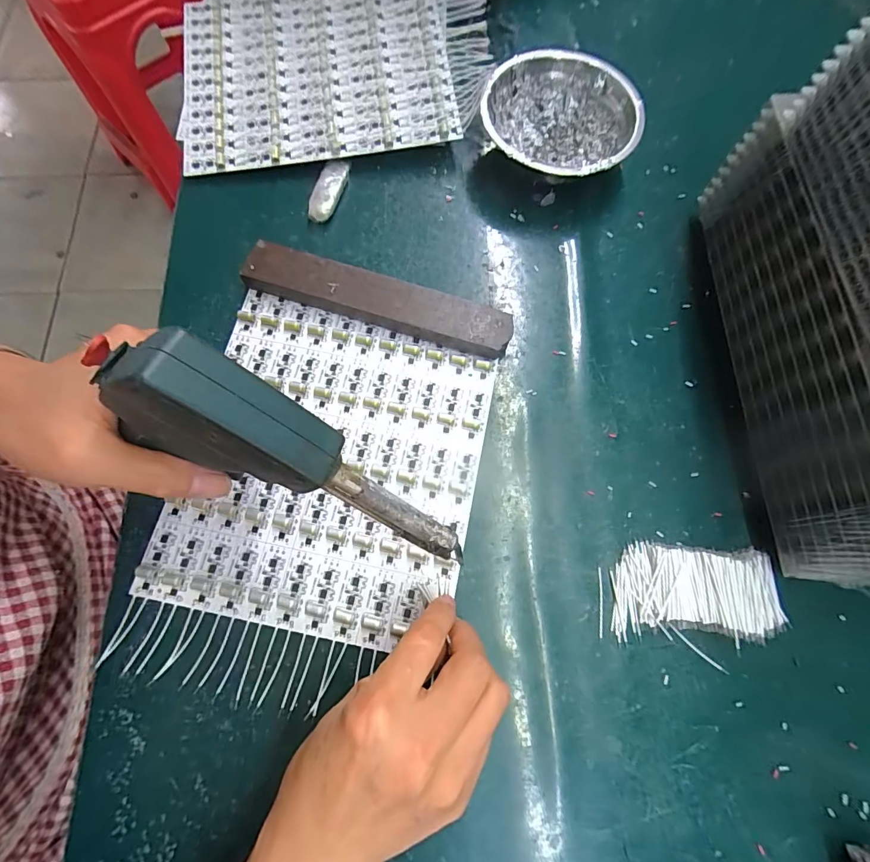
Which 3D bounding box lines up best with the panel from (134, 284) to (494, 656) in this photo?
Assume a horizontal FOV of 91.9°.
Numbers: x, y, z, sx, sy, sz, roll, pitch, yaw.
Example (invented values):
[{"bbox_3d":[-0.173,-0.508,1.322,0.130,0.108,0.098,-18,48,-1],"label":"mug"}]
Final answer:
[{"bbox_3d":[-0.070,0.019,0.287,0.194,0.007,0.214,12,74,2],"label":"panel"}]

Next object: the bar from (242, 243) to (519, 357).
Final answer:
[{"bbox_3d":[-0.042,-0.099,0.312,0.200,0.018,0.037,18,74,4],"label":"bar"}]

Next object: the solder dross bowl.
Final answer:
[{"bbox_3d":[0.105,-0.254,0.351,0.126,0.042,0.115,44,78,10],"label":"solder dross bowl"}]

